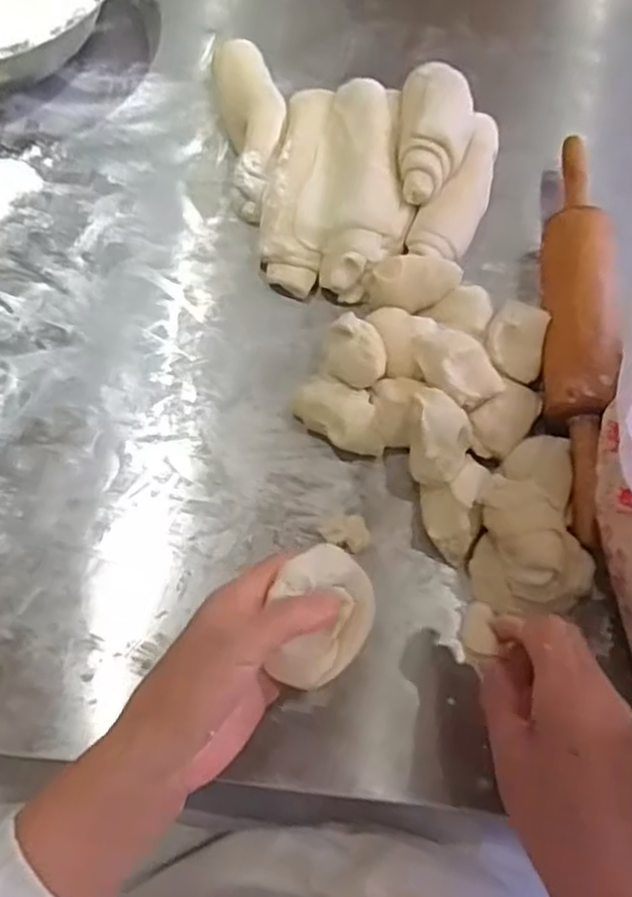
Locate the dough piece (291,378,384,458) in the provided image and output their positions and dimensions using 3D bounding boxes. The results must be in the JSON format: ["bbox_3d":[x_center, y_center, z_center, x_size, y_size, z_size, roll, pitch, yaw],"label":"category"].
[{"bbox_3d":[0.018,-0.020,0.492,0.065,0.036,0.040,25,70,8],"label":"dough piece"}]

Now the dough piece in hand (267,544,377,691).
[{"bbox_3d":[0.003,0.094,0.392,0.055,0.026,0.076,16,69,4],"label":"dough piece in hand"}]

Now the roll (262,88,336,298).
[{"bbox_3d":[-0.011,-0.205,0.554,0.049,0.044,0.169,6,69,0],"label":"roll"}]

